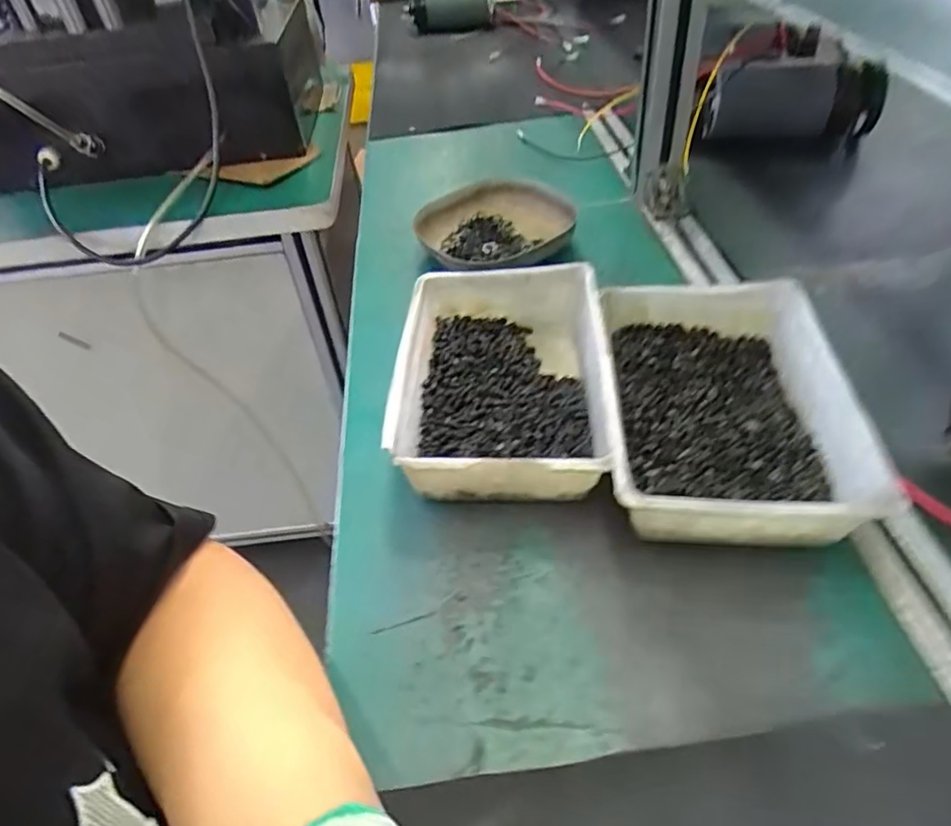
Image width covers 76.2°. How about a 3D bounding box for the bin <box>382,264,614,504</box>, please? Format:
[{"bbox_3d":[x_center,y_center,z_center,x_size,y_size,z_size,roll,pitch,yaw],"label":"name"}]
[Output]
[{"bbox_3d":[0.018,-0.023,0.429,0.139,0.055,0.201,-1,45,5],"label":"bin"}]

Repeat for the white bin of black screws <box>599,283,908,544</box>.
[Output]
[{"bbox_3d":[0.156,-0.001,0.389,0.145,0.057,0.200,1,45,7],"label":"white bin of black screws"}]

